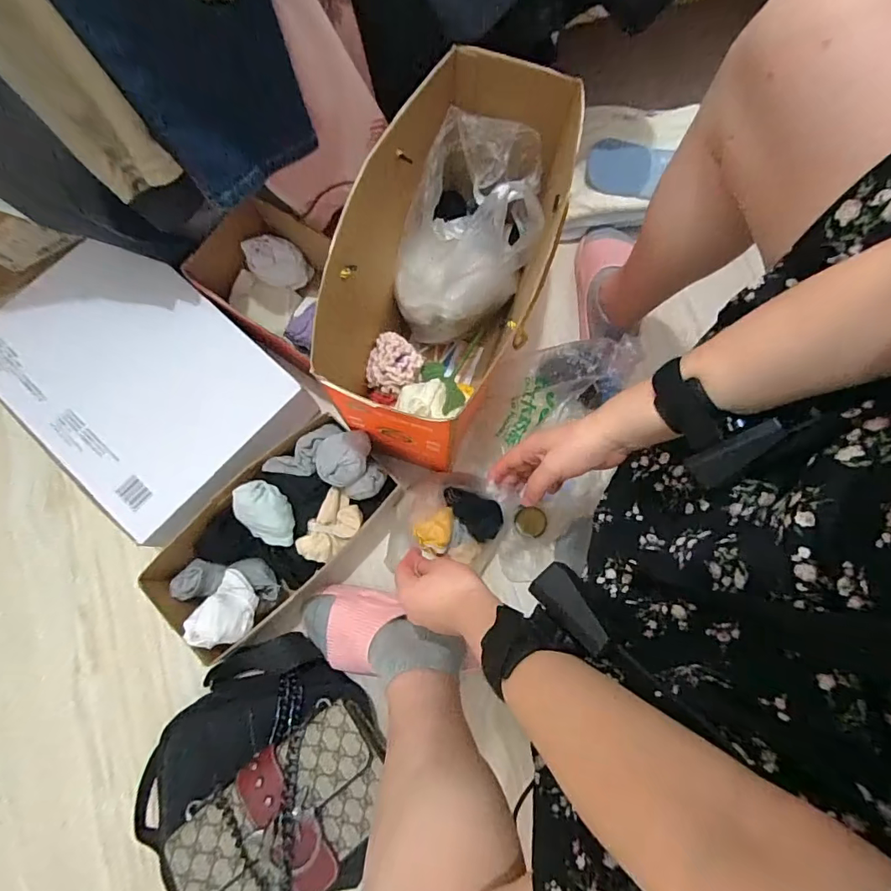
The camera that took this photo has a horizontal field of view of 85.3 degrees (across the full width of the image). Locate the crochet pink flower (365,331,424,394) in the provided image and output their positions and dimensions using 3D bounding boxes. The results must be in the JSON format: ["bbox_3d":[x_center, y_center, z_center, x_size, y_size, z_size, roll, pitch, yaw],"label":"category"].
[{"bbox_3d":[-0.063,-0.102,0.601,0.066,0.027,0.070,0,78,-1],"label":"crochet pink flower"}]

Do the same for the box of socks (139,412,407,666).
[{"bbox_3d":[-0.203,0.100,0.573,0.289,0.105,0.144,-43,82,-9],"label":"box of socks"}]

